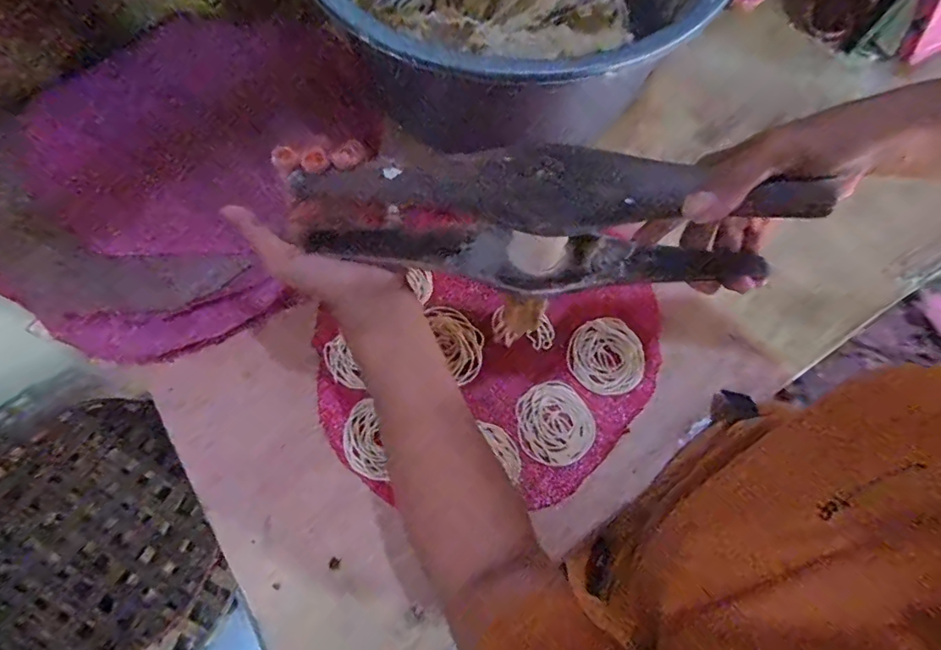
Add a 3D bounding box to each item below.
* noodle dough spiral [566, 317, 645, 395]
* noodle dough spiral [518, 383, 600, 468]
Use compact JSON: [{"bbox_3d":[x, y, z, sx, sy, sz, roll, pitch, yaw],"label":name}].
[{"bbox_3d":[0.137,0.031,0.486,0.074,0.007,0.075,0,73,0],"label":"noodle dough spiral"},{"bbox_3d":[0.082,0.093,0.460,0.073,0.004,0.075,0,73,0],"label":"noodle dough spiral"}]

